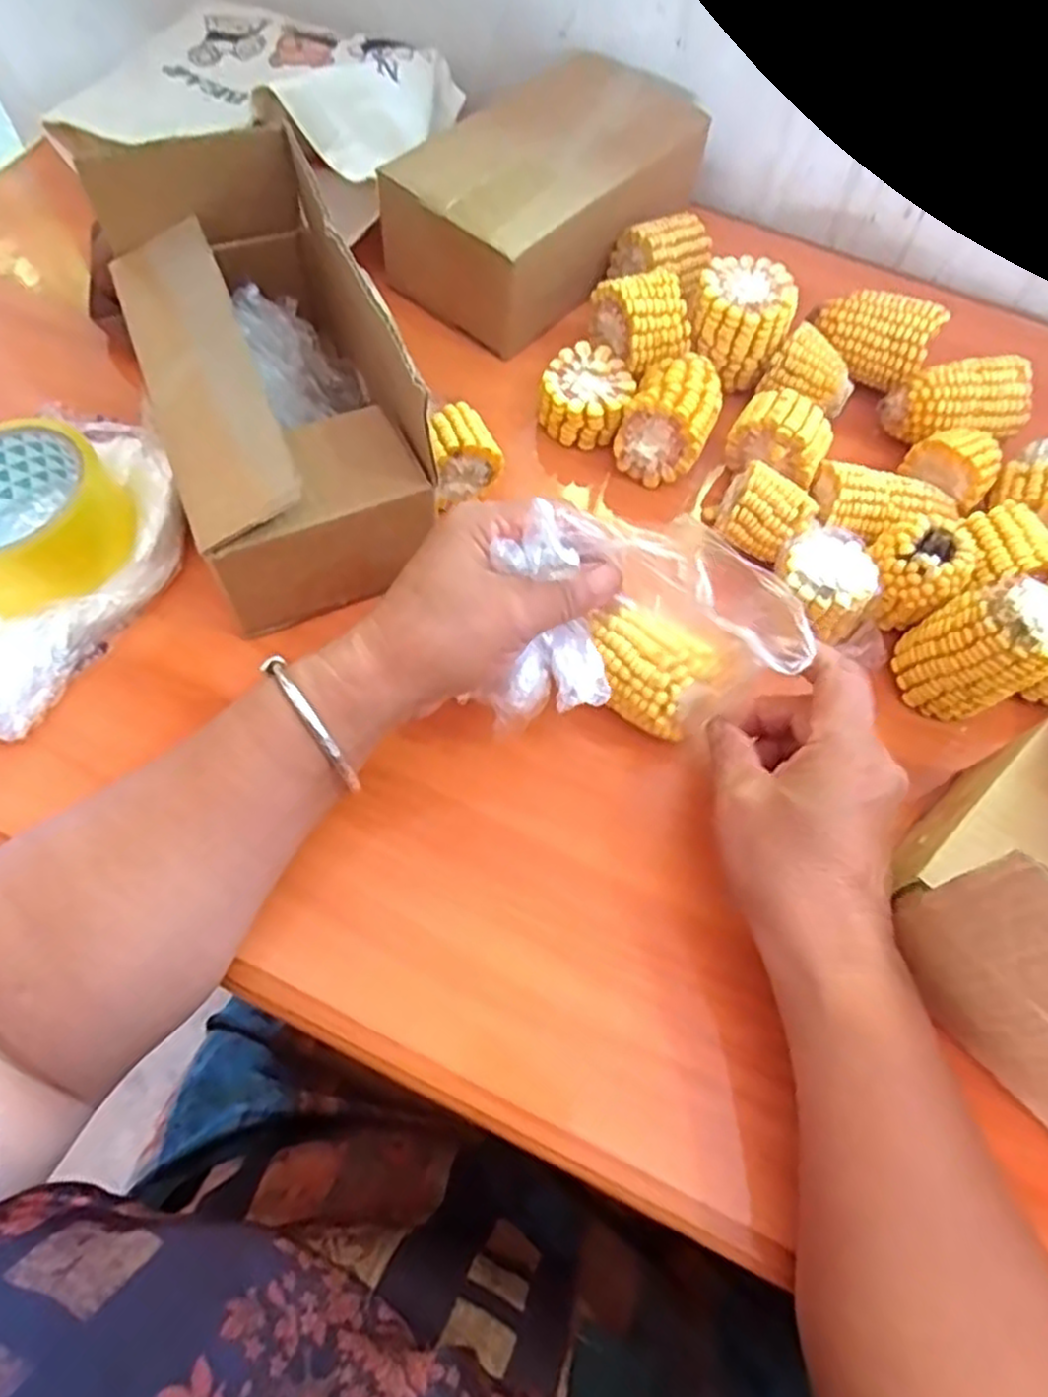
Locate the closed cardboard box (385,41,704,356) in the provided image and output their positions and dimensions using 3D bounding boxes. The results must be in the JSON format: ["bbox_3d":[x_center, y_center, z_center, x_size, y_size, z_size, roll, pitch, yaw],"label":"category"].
[{"bbox_3d":[0.017,-0.337,0.507,0.122,0.070,0.217,40,69,15],"label":"closed cardboard box"}]

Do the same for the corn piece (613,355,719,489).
[{"bbox_3d":[0.086,-0.162,0.439,0.050,0.045,0.065,23,66,8],"label":"corn piece"}]

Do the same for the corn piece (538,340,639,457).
[{"bbox_3d":[0.040,-0.185,0.468,0.052,0.031,0.054,21,65,8],"label":"corn piece"}]

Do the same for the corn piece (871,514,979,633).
[{"bbox_3d":[0.203,-0.066,0.398,0.045,0.047,0.043,40,69,15],"label":"corn piece"}]

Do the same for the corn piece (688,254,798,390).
[{"bbox_3d":[0.131,-0.229,0.464,0.057,0.048,0.054,22,65,8],"label":"corn piece"}]

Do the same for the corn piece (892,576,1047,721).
[{"bbox_3d":[0.226,-0.026,0.371,0.054,0.069,0.054,1,64,-2],"label":"corn piece"}]

